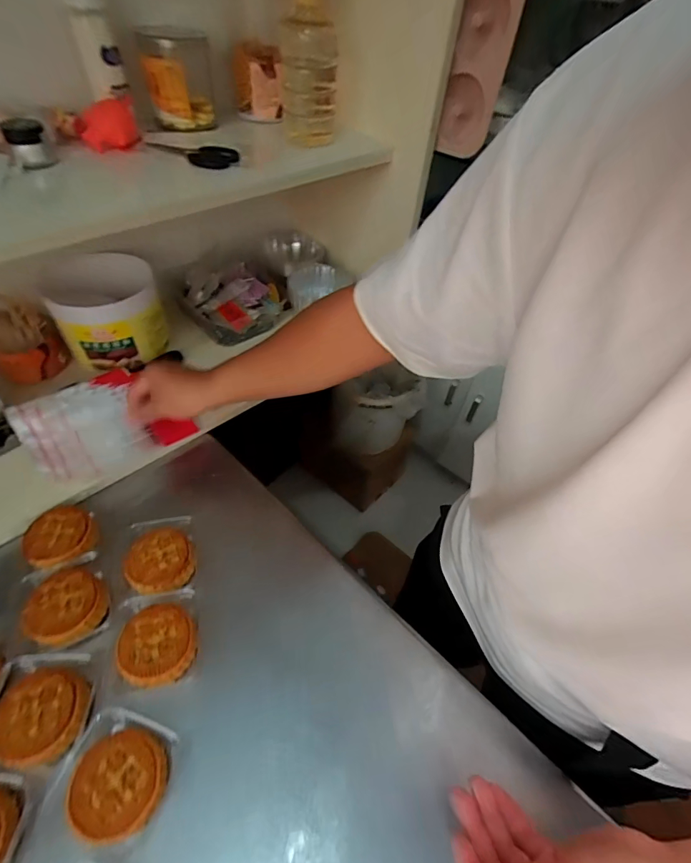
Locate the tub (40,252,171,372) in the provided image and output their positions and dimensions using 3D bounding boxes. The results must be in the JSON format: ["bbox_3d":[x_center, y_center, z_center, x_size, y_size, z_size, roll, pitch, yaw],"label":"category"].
[{"bbox_3d":[-0.334,-0.167,0.593,0.132,0.107,0.117,-13,51,-16],"label":"tub"}]

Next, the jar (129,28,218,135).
[{"bbox_3d":[-0.214,-0.437,0.514,0.092,0.094,0.092,-9,50,-13],"label":"jar"}]

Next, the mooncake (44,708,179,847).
[{"bbox_3d":[-0.180,0.275,0.327,0.073,0.029,0.075,16,49,9],"label":"mooncake"}]

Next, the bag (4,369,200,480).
[{"bbox_3d":[-0.310,-0.012,0.526,0.168,0.021,0.135,-31,72,-33],"label":"bag"}]

